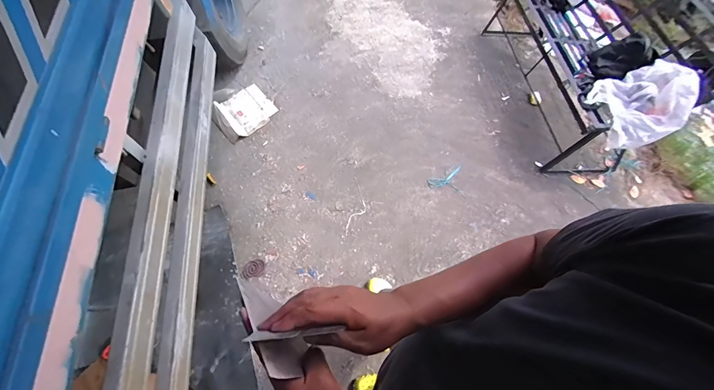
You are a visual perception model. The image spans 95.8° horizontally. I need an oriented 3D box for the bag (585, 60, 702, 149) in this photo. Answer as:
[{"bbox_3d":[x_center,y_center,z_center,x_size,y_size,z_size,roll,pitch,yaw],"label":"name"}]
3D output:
[{"bbox_3d":[1.280,-0.426,1.458,0.203,0.343,0.361,-31,67,-14],"label":"bag"}]

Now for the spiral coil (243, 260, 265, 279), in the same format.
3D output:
[{"bbox_3d":[-0.514,0.368,1.606,0.106,0.014,0.088,-19,67,-8],"label":"spiral coil"}]

